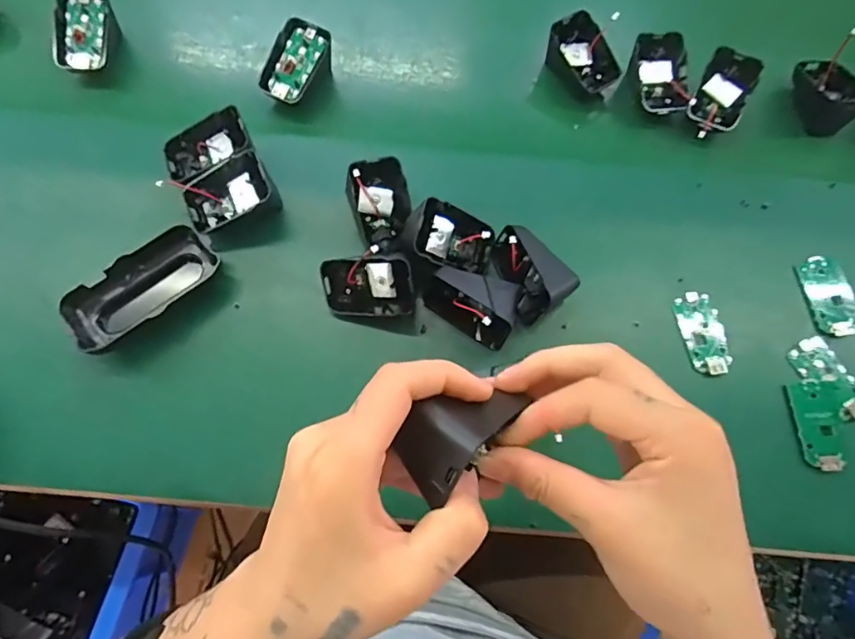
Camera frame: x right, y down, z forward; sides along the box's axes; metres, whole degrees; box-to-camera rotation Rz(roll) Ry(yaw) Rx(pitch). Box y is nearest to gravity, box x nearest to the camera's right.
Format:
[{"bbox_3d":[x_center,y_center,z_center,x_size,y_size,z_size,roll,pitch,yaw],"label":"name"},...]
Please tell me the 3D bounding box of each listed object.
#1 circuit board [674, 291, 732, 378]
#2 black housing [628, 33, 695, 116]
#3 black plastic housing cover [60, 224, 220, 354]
[{"bbox_3d":[0.209,0.010,0.399,0.031,0.004,0.063,-12,71,-3],"label":"circuit board"},{"bbox_3d":[0.206,-0.215,0.467,0.045,0.022,0.068,-7,91,4],"label":"black housing"},{"bbox_3d":[-0.209,-0.021,0.396,0.109,0.041,0.049,-43,77,-14],"label":"black plastic housing cover"}]

